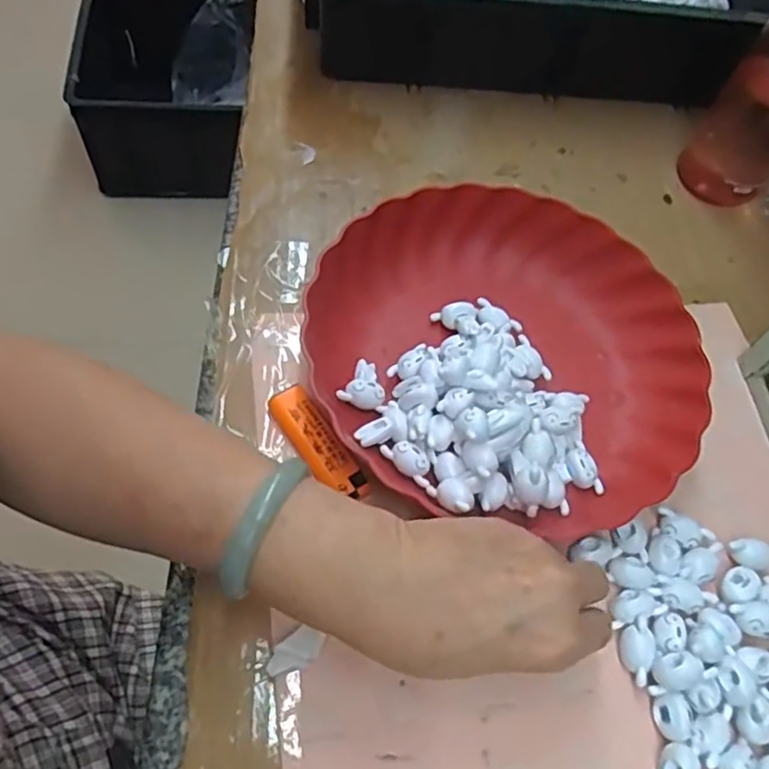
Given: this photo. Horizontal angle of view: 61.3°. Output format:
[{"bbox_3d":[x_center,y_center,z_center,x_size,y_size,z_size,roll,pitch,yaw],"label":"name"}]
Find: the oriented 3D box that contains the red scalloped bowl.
[{"bbox_3d":[0.077,-0.023,0.418,0.235,0.067,0.225,4,59,-6],"label":"red scalloped bowl"}]

